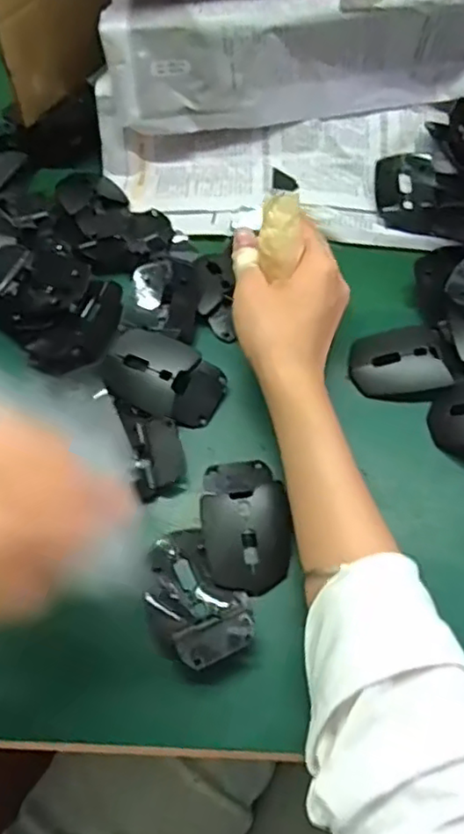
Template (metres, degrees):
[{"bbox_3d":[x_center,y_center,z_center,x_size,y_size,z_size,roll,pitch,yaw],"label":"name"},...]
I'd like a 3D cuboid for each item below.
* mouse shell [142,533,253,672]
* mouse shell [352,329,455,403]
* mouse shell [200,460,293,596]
[{"bbox_3d":[-0.024,0.106,0.374,0.056,0.029,0.079,-25,64,-11],"label":"mouse shell"},{"bbox_3d":[0.118,-0.039,0.443,0.069,0.015,0.056,-10,62,-3],"label":"mouse shell"},{"bbox_3d":[0.009,0.065,0.395,0.053,0.021,0.083,-7,62,-2],"label":"mouse shell"}]

